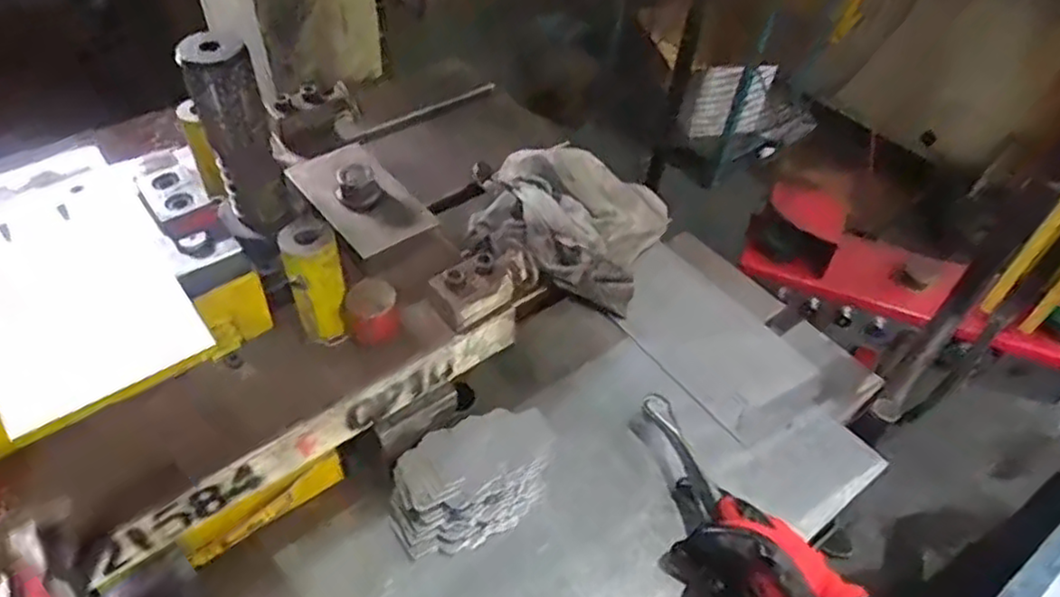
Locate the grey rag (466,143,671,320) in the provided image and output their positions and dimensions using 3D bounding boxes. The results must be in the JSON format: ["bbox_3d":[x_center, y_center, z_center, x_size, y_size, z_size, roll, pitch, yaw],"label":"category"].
[{"bbox_3d":[0.042,-0.096,0.823,0.217,0.073,0.187,20,49,15],"label":"grey rag"}]

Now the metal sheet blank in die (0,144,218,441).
[{"bbox_3d":[-0.331,-0.025,0.493,0.131,0.009,0.250,-32,59,-29],"label":"metal sheet blank in die"}]

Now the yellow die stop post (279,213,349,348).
[{"bbox_3d":[-0.161,-0.010,0.532,0.037,0.103,0.030,-15,50,-17],"label":"yellow die stop post"}]

